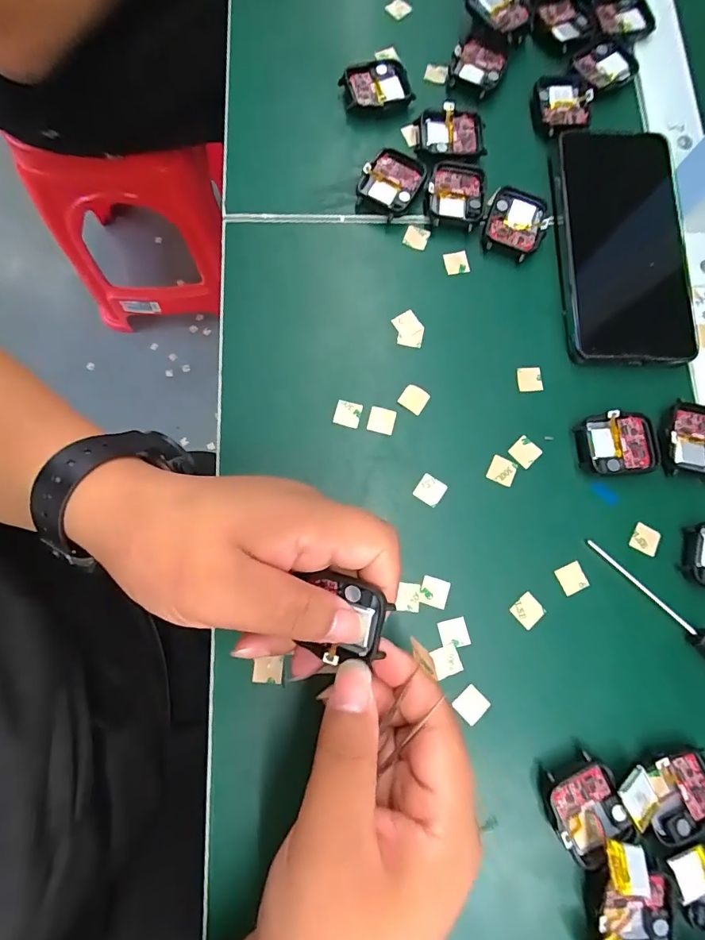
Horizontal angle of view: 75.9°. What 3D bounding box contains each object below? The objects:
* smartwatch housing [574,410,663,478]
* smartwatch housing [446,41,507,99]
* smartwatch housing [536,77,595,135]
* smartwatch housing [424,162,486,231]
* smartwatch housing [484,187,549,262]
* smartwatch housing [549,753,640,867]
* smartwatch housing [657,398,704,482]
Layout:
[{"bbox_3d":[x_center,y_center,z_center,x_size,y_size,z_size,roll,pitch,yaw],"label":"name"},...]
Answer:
[{"bbox_3d":[0.158,-0.015,0.271,0.045,0.008,0.037,-4,79,-2],"label":"smartwatch housing"},{"bbox_3d":[0.088,-0.284,0.317,0.035,0.006,0.038,24,79,3],"label":"smartwatch housing"},{"bbox_3d":[0.147,-0.254,0.315,0.038,0.006,0.048,2,79,-1],"label":"smartwatch housing"},{"bbox_3d":[0.068,-0.181,0.297,0.039,0.008,0.046,5,79,0],"label":"smartwatch housing"},{"bbox_3d":[0.107,-0.160,0.296,0.036,0.010,0.039,20,79,3],"label":"smartwatch housing"},{"bbox_3d":[0.120,0.174,0.232,0.038,0.011,0.045,-26,80,-6],"label":"smartwatch housing"},{"bbox_3d":[0.205,-0.018,0.273,0.041,0.006,0.045,11,79,1],"label":"smartwatch housing"}]

